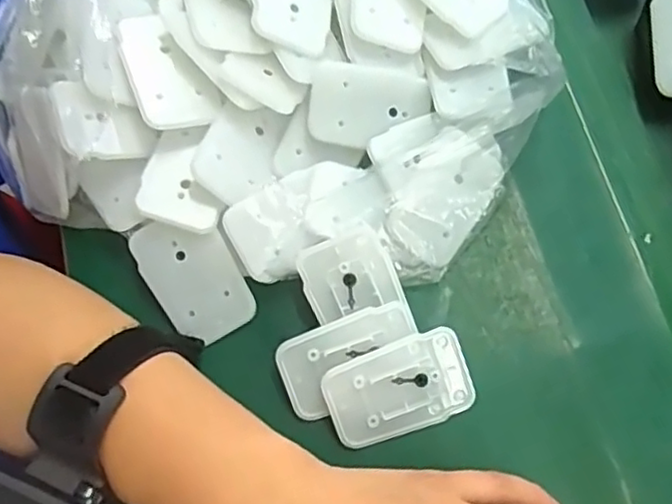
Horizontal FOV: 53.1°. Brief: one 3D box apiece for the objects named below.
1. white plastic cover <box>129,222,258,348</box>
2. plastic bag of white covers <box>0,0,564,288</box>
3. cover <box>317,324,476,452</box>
[{"bbox_3d":[-0.074,0.013,0.347,0.046,0.004,0.066,-28,92,5],"label":"white plastic cover"},{"bbox_3d":[-0.035,-0.124,0.360,0.303,0.082,0.278,17,72,7],"label":"plastic bag of white covers"},{"bbox_3d":[0.031,0.067,0.326,0.069,0.004,0.044,-21,96,-1],"label":"cover"}]

